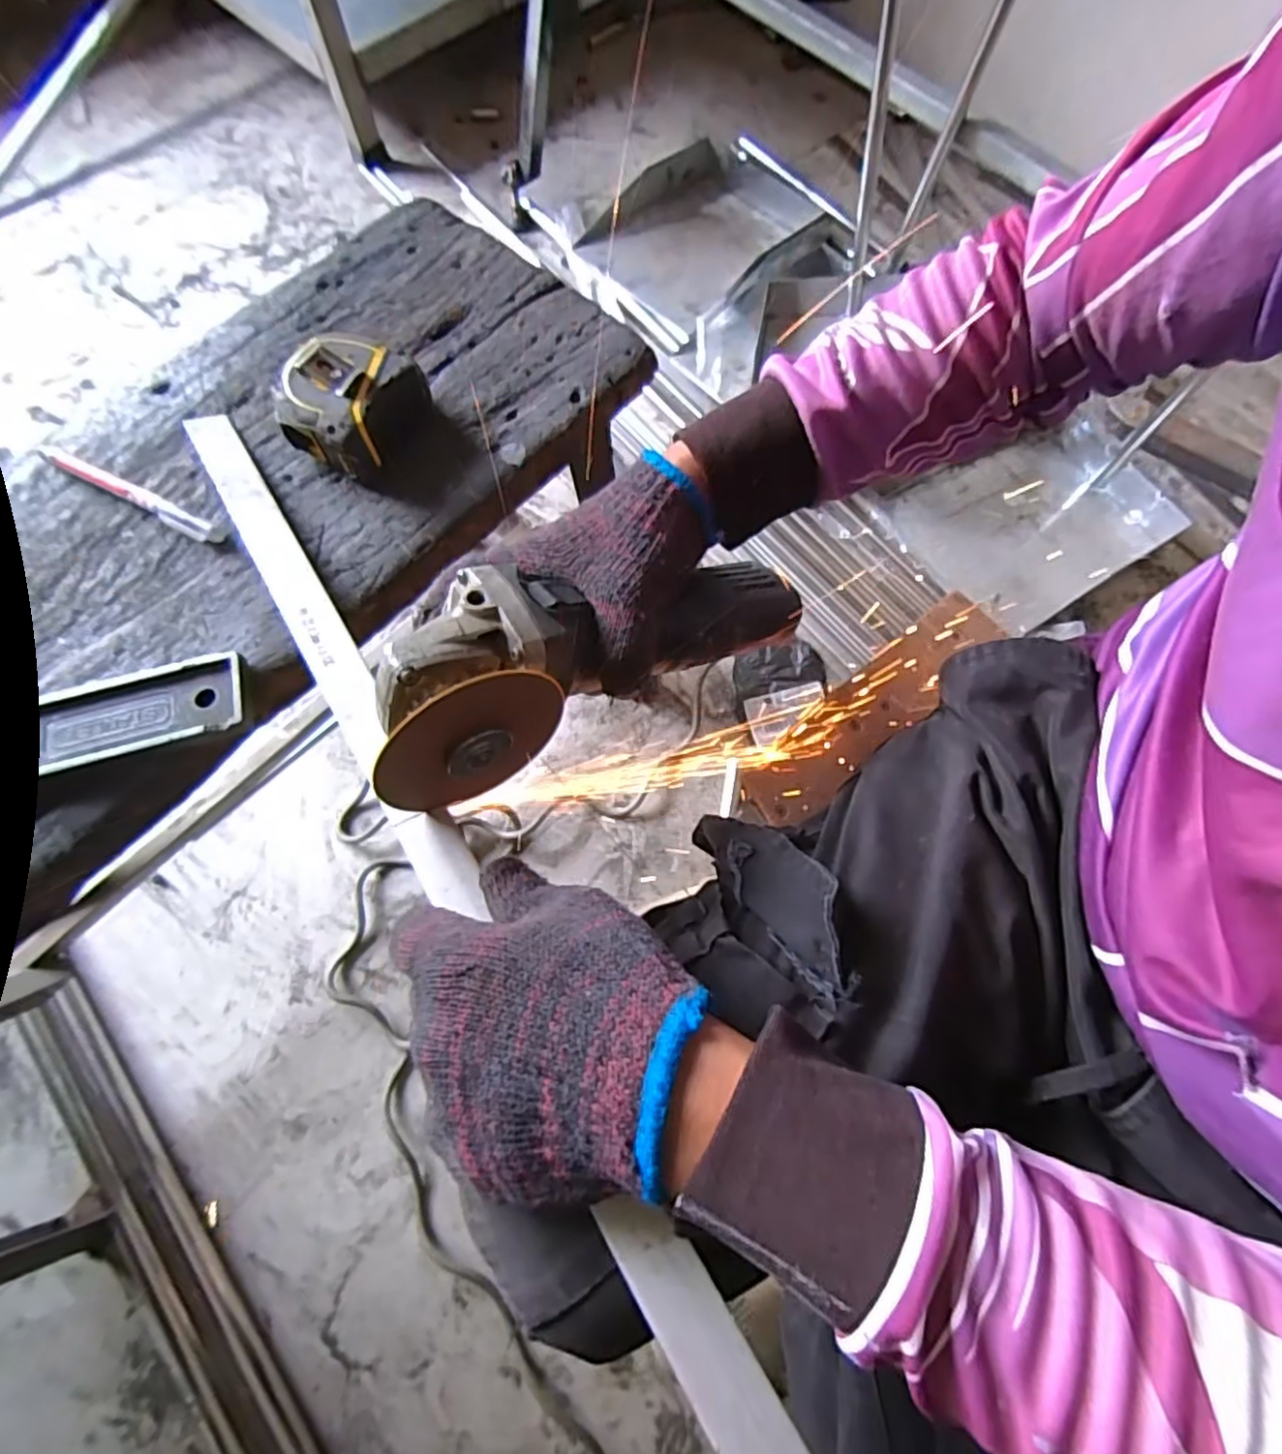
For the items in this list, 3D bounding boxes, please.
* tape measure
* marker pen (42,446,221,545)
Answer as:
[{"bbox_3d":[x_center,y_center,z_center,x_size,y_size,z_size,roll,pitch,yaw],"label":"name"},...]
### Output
[{"bbox_3d":[-0.177,-0.199,0.416,0.078,0.042,0.077,0,70,-1],"label":"tape measure"},{"bbox_3d":[-0.317,-0.144,0.411,0.136,0.009,0.012,25,72,8],"label":"marker pen"}]

